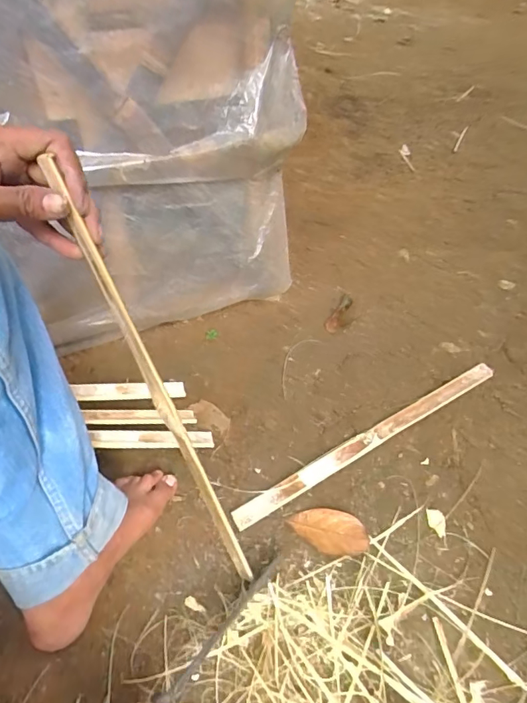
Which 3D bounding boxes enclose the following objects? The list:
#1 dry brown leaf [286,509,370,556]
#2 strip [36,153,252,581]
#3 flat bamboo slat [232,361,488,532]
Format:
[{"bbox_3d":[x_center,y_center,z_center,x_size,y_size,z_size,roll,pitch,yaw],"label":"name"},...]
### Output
[{"bbox_3d":[0.085,0.236,0.623,0.102,0.005,0.056,8,47,6],"label":"dry brown leaf"},{"bbox_3d":[-0.081,0.069,0.432,0.017,0.470,0.011,17,46,40],"label":"strip"},{"bbox_3d":[0.173,0.125,0.716,0.496,0.008,0.030,-24,66,-23],"label":"flat bamboo slat"}]

